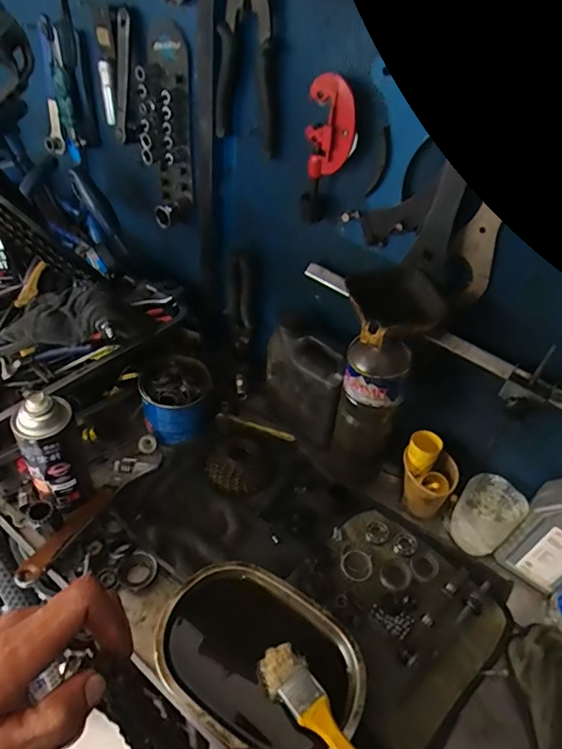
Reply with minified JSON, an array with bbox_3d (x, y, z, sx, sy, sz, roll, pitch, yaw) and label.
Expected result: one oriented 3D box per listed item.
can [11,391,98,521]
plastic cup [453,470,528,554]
[{"bbox_3d":[-0.268,0.097,0.600,0.067,0.182,0.054,-21,50,-27],"label":"can"},{"bbox_3d":[0.256,0.181,0.640,0.069,0.089,0.063,36,50,28],"label":"plastic cup"}]

